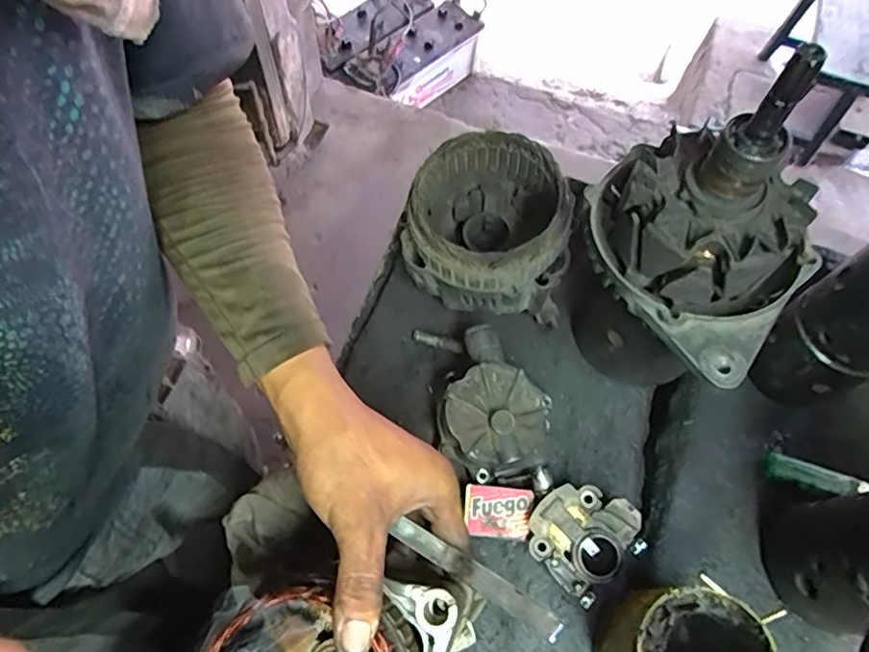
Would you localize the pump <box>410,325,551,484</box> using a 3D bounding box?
[{"bbox_3d":[0.040,0.051,0.468,0.089,0.061,0.137,-12,65,-9],"label":"pump"}]

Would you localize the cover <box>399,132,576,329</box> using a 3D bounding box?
[{"bbox_3d":[0.045,-0.083,0.493,0.133,0.105,0.126,7,64,0],"label":"cover"}]

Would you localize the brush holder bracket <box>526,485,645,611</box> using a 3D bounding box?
[{"bbox_3d":[0.109,0.155,0.425,0.072,0.038,0.071,43,69,16],"label":"brush holder bracket"}]

